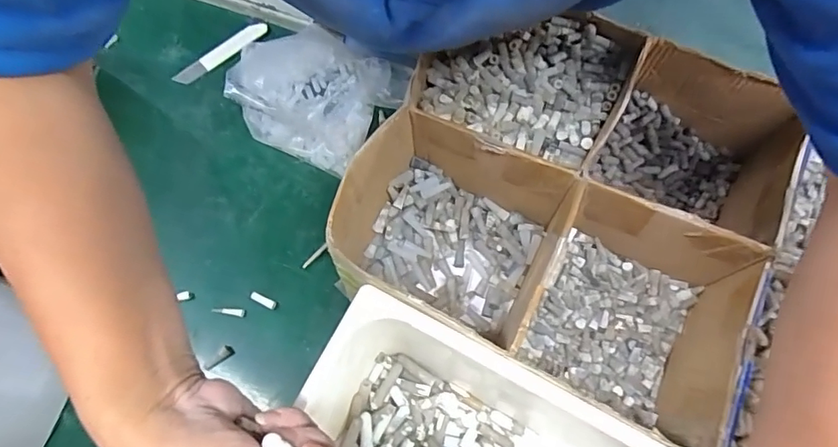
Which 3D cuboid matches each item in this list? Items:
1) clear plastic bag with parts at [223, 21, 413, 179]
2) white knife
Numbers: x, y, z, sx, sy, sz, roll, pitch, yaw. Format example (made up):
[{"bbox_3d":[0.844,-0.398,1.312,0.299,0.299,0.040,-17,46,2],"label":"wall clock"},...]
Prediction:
[{"bbox_3d":[-0.101,-0.131,0.498,0.160,0.050,0.132,24,73,11],"label":"clear plastic bag with parts"},{"bbox_3d":[-0.207,-0.179,0.541,0.108,0.005,0.019,-38,73,-11],"label":"white knife"}]

